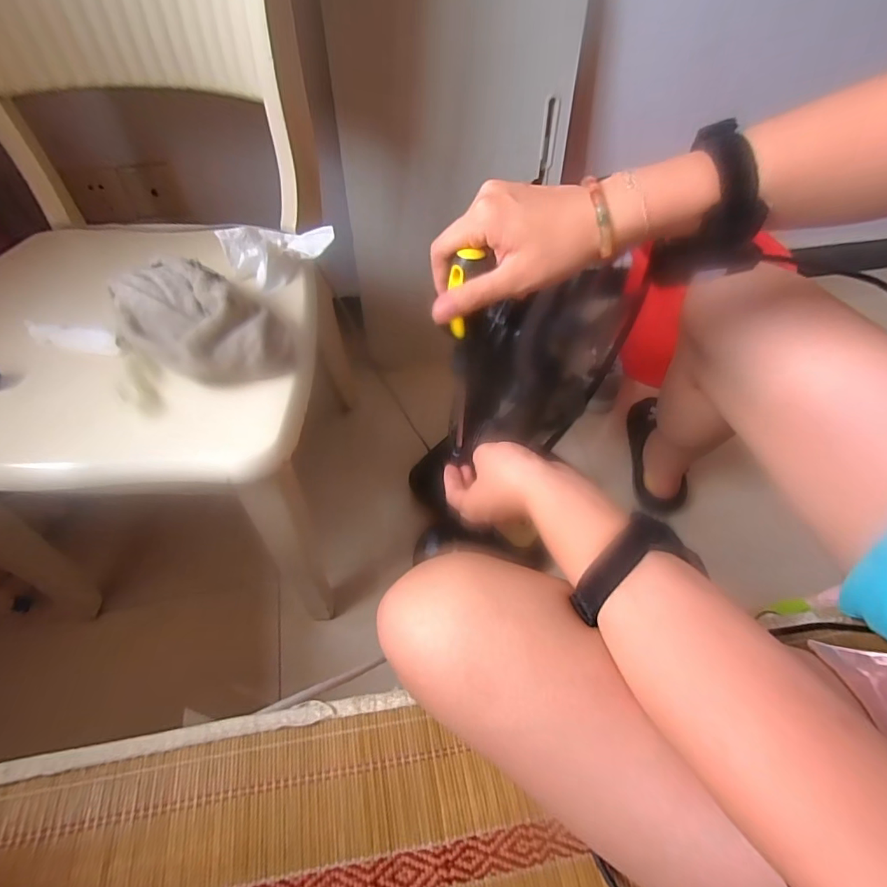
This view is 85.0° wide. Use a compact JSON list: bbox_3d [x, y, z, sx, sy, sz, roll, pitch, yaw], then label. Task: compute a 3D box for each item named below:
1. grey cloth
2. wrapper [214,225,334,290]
[{"bbox_3d":[-0.225,-0.113,0.460,0.168,0.061,0.130,24,55,16],"label":"grey cloth"},{"bbox_3d":[-0.194,-0.227,0.561,0.082,0.037,0.110,28,57,19],"label":"wrapper"}]

